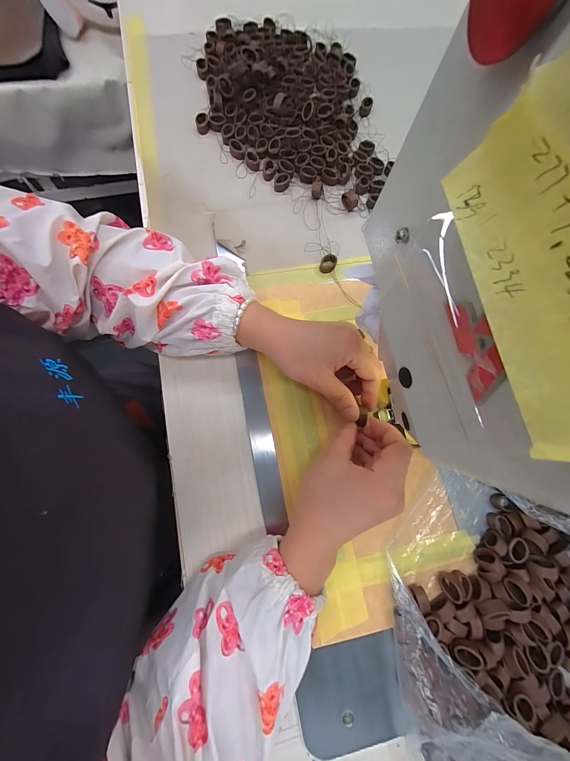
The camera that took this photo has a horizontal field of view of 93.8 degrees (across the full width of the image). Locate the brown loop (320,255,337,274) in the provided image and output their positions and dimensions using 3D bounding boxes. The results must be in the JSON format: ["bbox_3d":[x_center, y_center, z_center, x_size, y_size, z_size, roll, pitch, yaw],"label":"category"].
[{"bbox_3d":[0.049,-0.130,0.297,0.016,0.006,0.021,32,80,6],"label":"brown loop"}]

